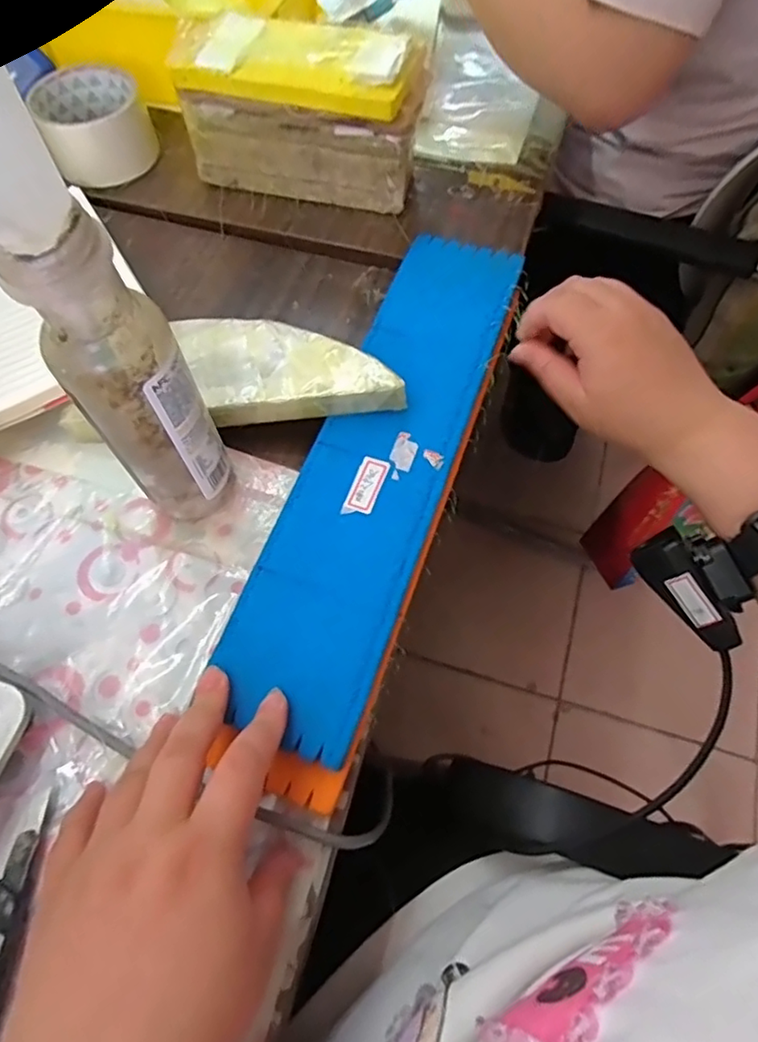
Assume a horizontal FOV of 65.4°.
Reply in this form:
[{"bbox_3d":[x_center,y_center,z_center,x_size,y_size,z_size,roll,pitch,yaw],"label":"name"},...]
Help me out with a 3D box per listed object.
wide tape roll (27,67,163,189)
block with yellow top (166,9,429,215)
[{"bbox_3d":[-0.221,-0.310,0.461,0.080,0.038,0.079,0,65,1],"label":"wide tape roll"},{"bbox_3d":[-0.055,-0.287,0.422,0.169,0.105,0.060,12,65,6],"label":"block with yellow top"}]

